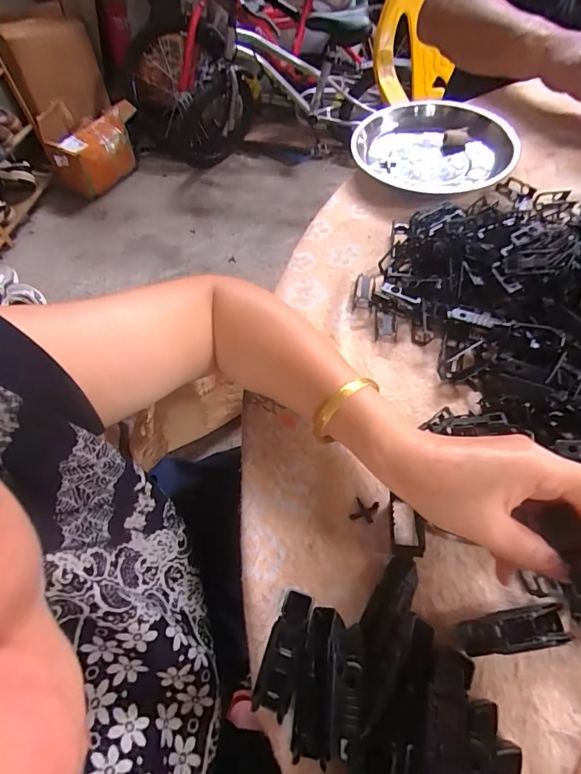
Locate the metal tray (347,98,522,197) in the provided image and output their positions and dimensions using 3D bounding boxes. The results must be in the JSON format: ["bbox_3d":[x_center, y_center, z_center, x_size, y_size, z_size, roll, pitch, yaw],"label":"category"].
[{"bbox_3d":[0.167,-0.288,0.485,0.177,0.026,0.162,-9,60,-1],"label":"metal tray"}]

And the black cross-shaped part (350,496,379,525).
[{"bbox_3d":[0.054,0.091,0.298,0.018,0.004,0.016,12,62,11],"label":"black cross-shaped part"}]

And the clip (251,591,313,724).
[{"bbox_3d":[-0.003,0.166,0.254,0.021,0.012,0.066,16,63,13],"label":"clip"}]

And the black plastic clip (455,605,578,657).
[{"bbox_3d":[0.137,0.151,0.249,0.064,0.013,0.021,-9,60,-1],"label":"black plastic clip"}]

